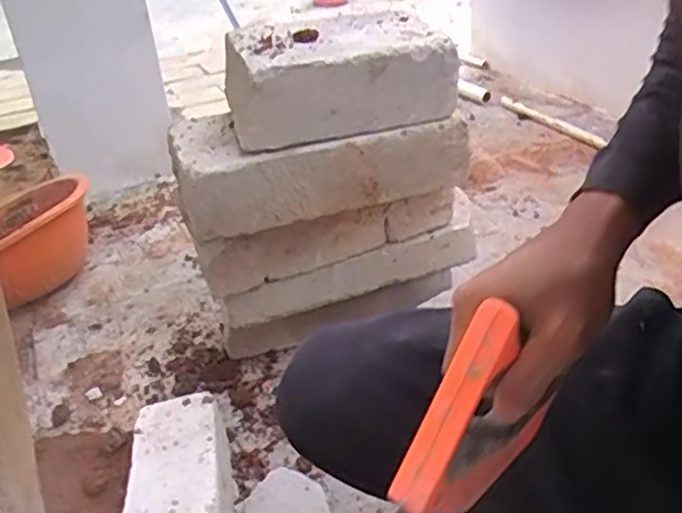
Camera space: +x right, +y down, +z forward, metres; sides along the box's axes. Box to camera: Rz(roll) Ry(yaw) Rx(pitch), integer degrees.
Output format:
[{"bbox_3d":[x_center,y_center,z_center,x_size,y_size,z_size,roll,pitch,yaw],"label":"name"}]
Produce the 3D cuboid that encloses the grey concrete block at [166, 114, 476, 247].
[{"bbox_3d":[-0.039,-0.132,0.936,0.371,0.122,0.172,-15,33,-14],"label":"grey concrete block"}]

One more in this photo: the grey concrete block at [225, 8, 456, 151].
[{"bbox_3d":[-0.014,-0.245,0.901,0.284,0.111,0.180,-15,33,-15],"label":"grey concrete block"}]

